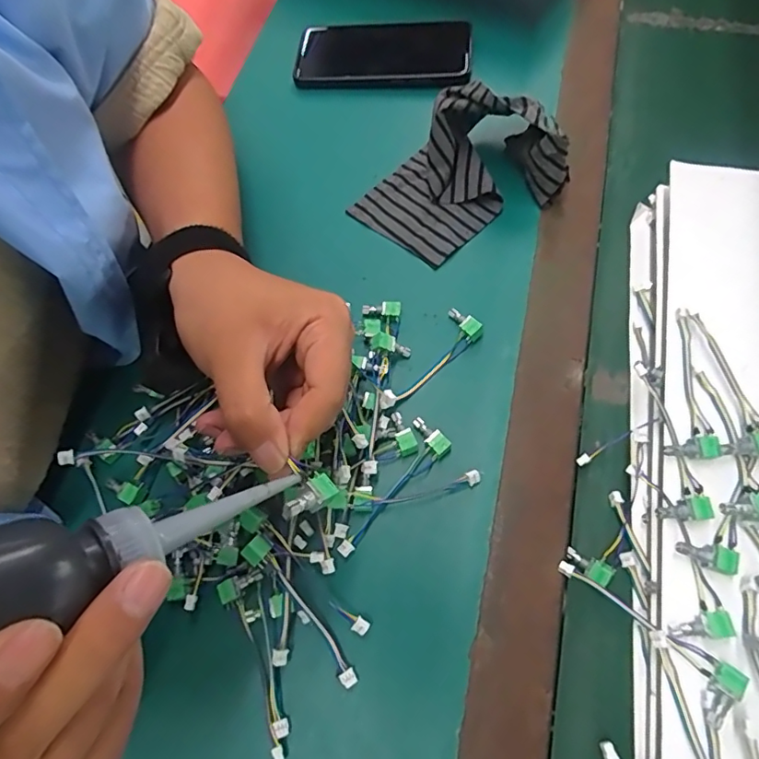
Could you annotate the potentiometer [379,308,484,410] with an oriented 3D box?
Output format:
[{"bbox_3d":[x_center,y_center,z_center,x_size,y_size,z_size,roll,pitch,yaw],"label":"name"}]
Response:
[{"bbox_3d":[0.034,-0.013,0.353,0.028,0.008,0.089,38,72,18],"label":"potentiometer"}]

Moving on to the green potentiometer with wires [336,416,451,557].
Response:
[{"bbox_3d":[0.004,0.066,0.322,0.027,0.008,0.095,39,73,18],"label":"green potentiometer with wires"}]

